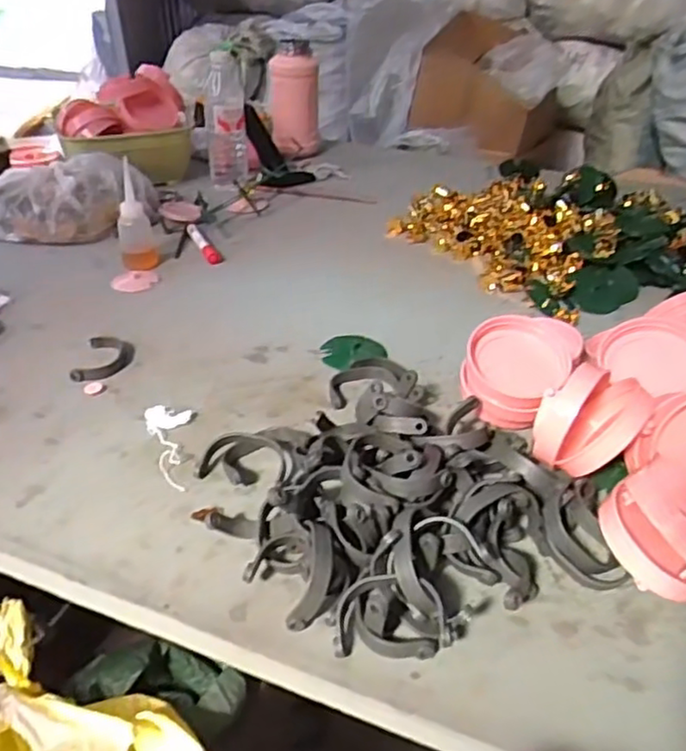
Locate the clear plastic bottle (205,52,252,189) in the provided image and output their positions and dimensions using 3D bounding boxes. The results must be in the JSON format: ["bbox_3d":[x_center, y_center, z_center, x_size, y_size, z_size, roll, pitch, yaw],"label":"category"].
[{"bbox_3d":[-0.200,-0.435,1.160,0.068,0.220,0.078,-4,35,-7],"label":"clear plastic bottle"}]

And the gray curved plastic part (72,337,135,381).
[{"bbox_3d":[-0.269,-0.020,0.757,0.056,0.009,0.085,2,34,2],"label":"gray curved plastic part"}]

